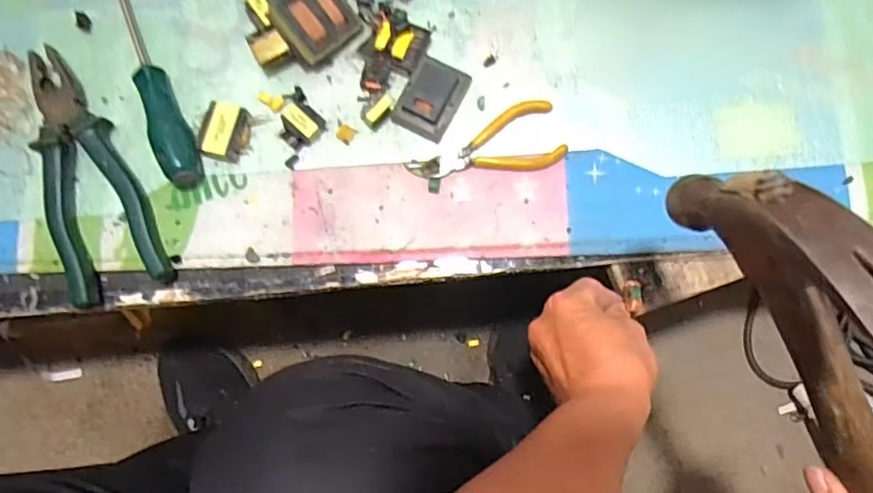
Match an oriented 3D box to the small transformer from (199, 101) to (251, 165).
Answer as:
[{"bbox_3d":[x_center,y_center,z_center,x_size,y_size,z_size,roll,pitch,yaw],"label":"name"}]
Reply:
[{"bbox_3d":[-0.159,-0.086,0.442,0.033,0.016,0.041,13,82,3],"label":"small transformer"}]

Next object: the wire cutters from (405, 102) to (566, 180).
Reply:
[{"bbox_3d":[0.036,-0.078,0.439,0.115,0.008,0.050,-7,81,1],"label":"wire cutters"}]

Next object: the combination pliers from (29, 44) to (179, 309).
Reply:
[{"bbox_3d":[-0.267,-0.054,0.437,0.069,0.022,0.197,-25,82,-2],"label":"combination pliers"}]

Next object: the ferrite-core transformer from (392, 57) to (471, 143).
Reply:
[{"bbox_3d":[-0.002,-0.113,0.440,0.041,0.018,0.061,28,83,5],"label":"ferrite-core transformer"}]

